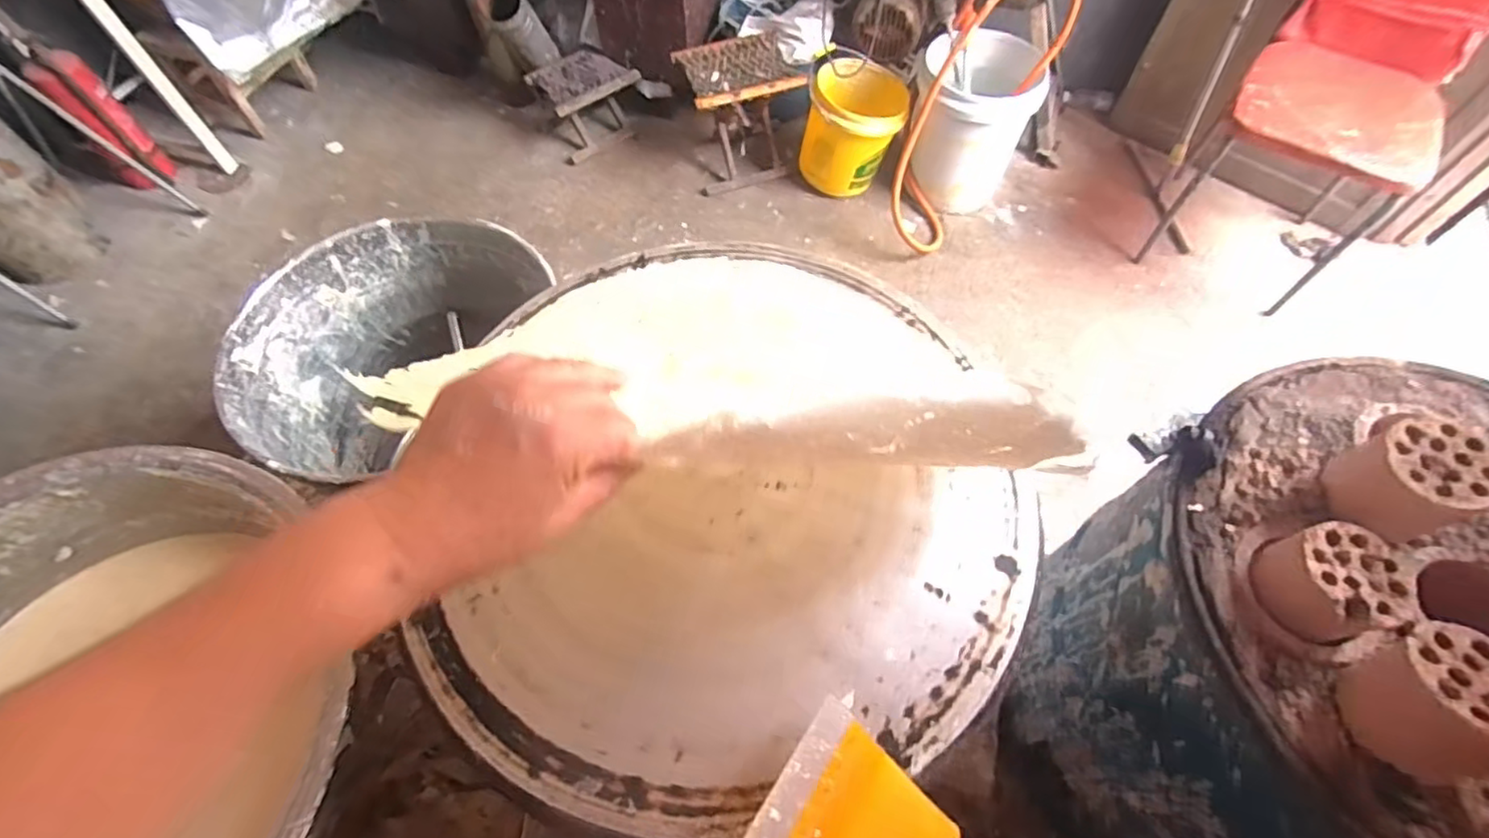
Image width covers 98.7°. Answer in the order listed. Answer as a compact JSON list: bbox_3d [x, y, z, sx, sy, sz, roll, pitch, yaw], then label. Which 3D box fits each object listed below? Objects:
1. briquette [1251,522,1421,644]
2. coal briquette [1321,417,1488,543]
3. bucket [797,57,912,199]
[{"bbox_3d":[0.573,0.159,0.622,0.100,0.063,0.097,0,60,0],"label":"briquette"},{"bbox_3d":[0.668,0.061,0.644,0.090,0.094,0.098,0,60,0],"label":"coal briquette"},{"bbox_3d":[0.306,-0.811,1.798,0.254,0.299,0.228,16,61,9],"label":"bucket"}]

